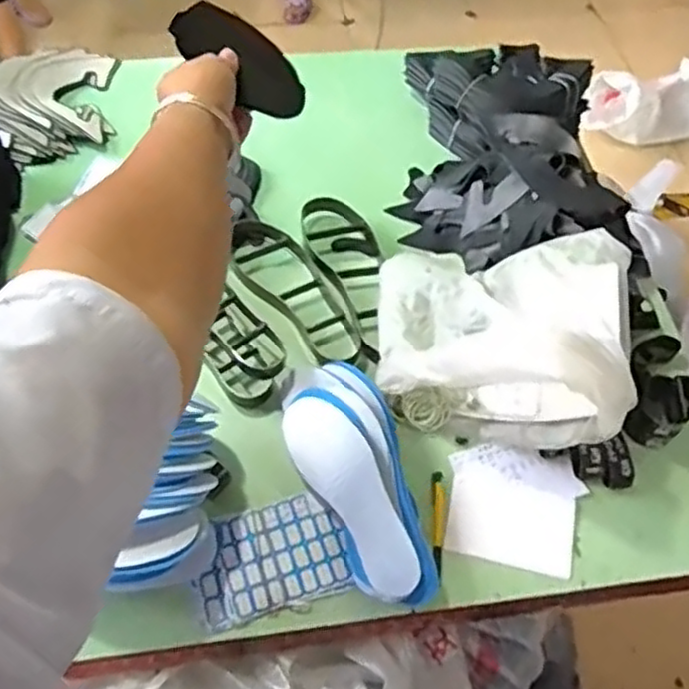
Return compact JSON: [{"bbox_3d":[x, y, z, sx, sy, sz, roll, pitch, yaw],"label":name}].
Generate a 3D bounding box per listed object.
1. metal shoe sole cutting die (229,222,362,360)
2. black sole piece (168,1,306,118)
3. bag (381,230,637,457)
[{"bbox_3d":[-0.071,-0.080,1.049,0.107,0.052,0.296,-38,70,-16],"label":"metal shoe sole cutting die"},{"bbox_3d":[-0.087,-0.243,0.598,0.122,0.011,0.055,34,88,-15],"label":"black sole piece"},{"bbox_3d":[0.200,-0.032,0.908,0.310,0.199,0.277,9,65,5],"label":"bag"}]

